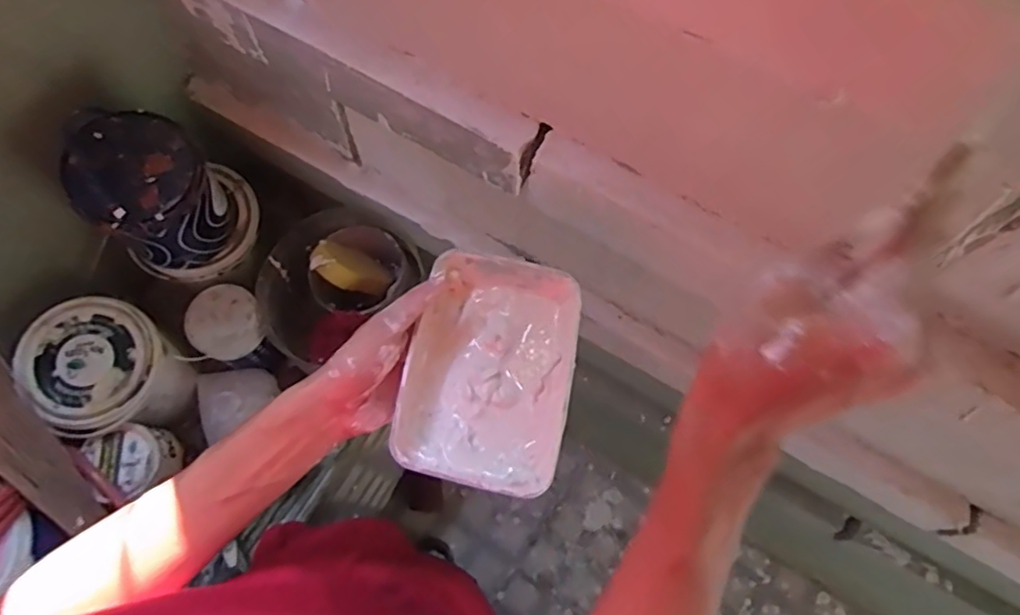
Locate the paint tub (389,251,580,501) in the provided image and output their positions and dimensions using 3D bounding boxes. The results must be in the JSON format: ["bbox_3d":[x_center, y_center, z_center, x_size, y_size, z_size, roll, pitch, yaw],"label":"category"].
[{"bbox_3d":[-0.014,0.046,0.457,0.113,0.045,0.167,10,70,3],"label":"paint tub"}]

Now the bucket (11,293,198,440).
[{"bbox_3d":[-0.567,0.098,0.898,0.166,0.169,0.172,0,70,-1],"label":"bucket"}]

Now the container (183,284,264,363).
[{"bbox_3d":[-0.419,0.022,0.912,0.101,0.067,0.104,-25,72,-9],"label":"container"}]

